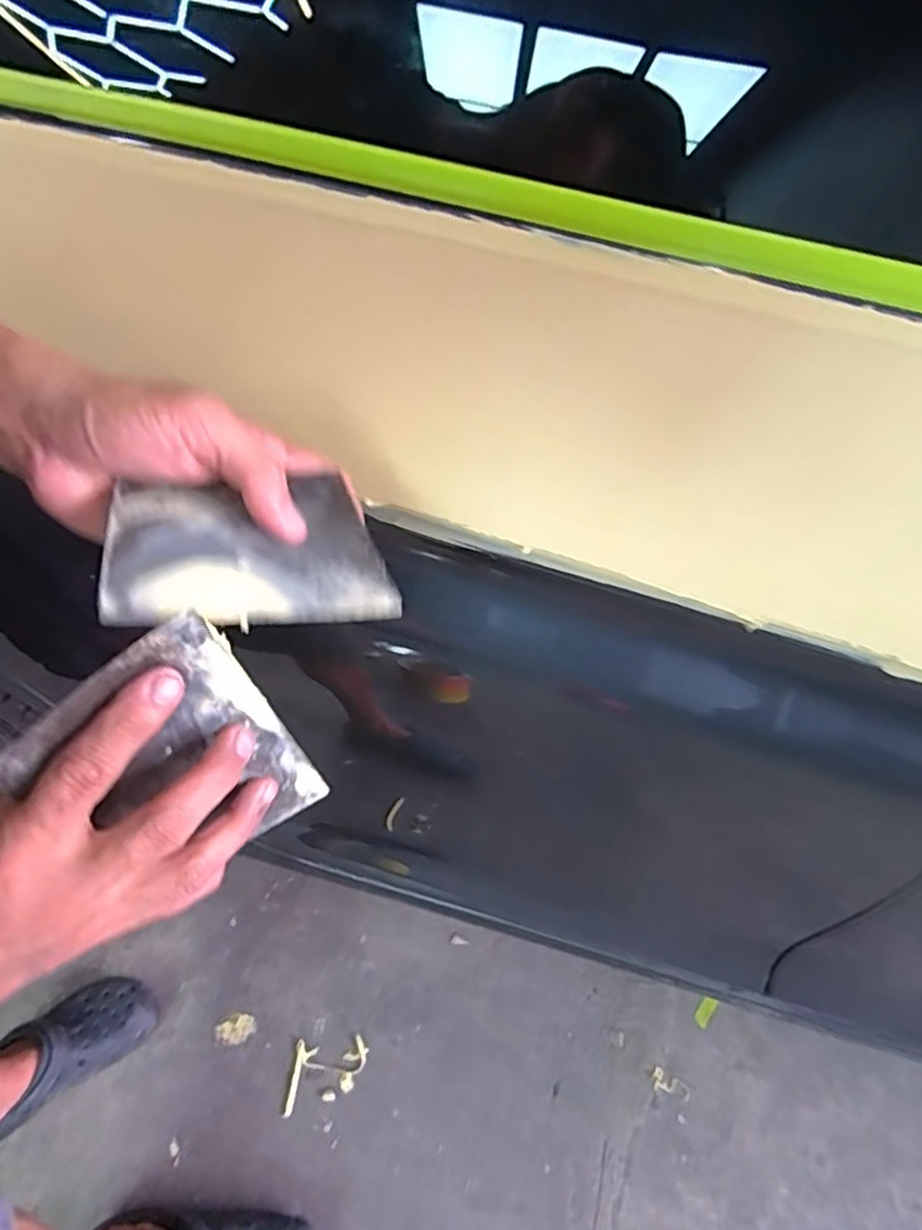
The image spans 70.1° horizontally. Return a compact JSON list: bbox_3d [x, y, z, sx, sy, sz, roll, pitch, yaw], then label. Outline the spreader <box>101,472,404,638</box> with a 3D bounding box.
[{"bbox_3d":[-0.095,-0.031,0.295,0.118,0.006,0.079,-4,56,-30],"label":"spreader"}]

